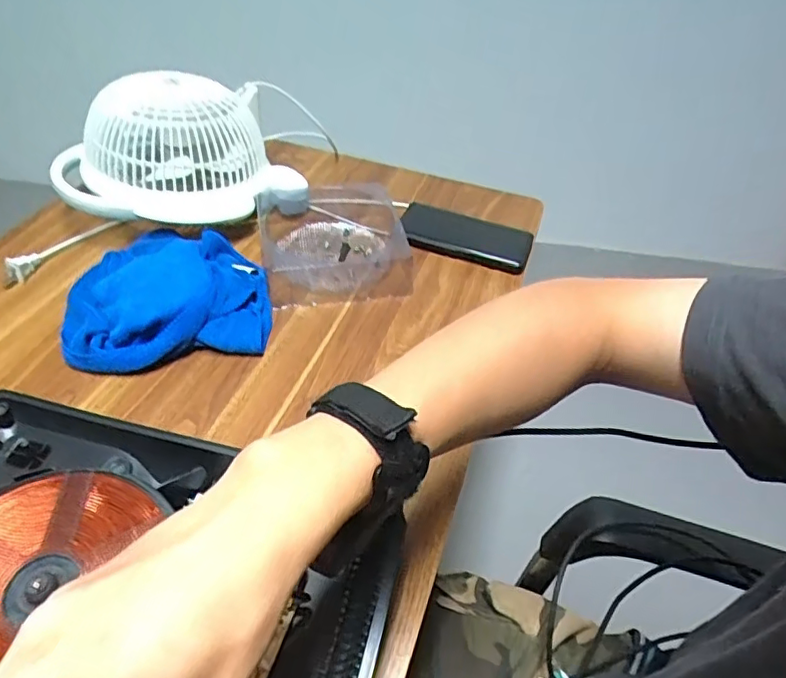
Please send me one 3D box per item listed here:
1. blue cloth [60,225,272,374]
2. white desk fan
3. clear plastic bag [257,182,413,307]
[{"bbox_3d":[-0.240,-0.063,0.605,0.203,0.054,0.210,-7,45,-12],"label":"blue cloth"},{"bbox_3d":[-0.264,-0.225,0.705,0.274,0.143,0.198,-24,51,-27],"label":"white desk fan"},{"bbox_3d":[-0.071,-0.124,0.689,0.177,0.028,0.210,-7,45,-12],"label":"clear plastic bag"}]

